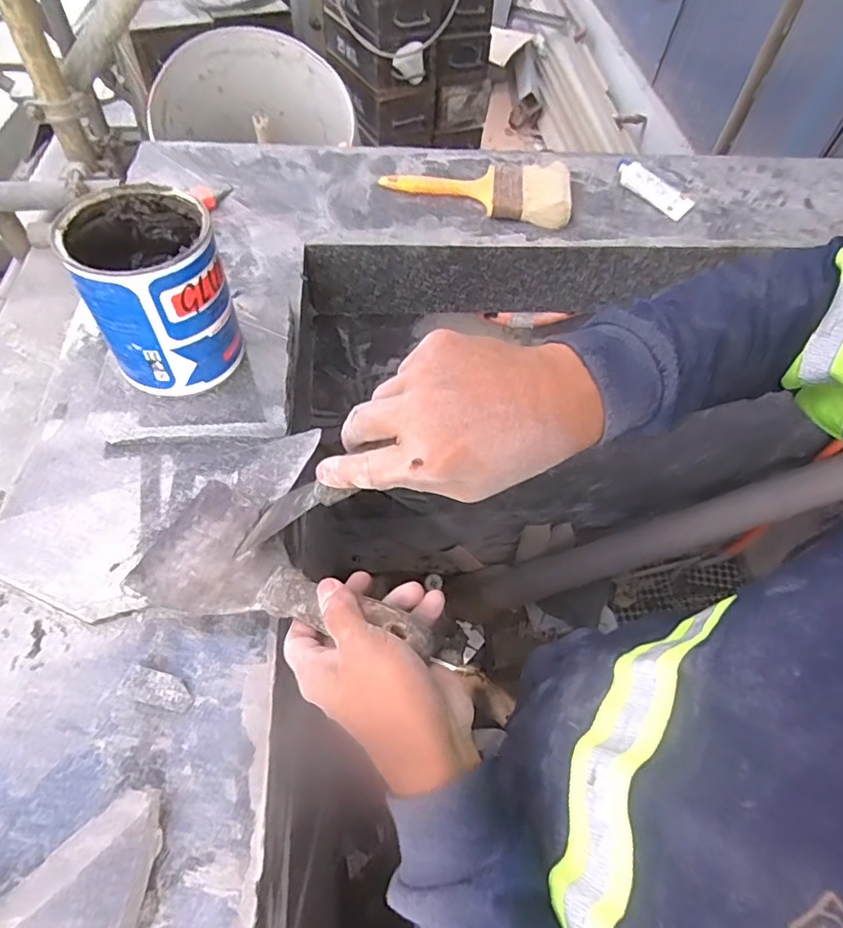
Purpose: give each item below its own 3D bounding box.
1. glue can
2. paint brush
[{"bbox_3d":[-0.201,-0.130,0.418,0.093,0.118,0.101,2,56,-3],"label":"glue can"},{"bbox_3d":[0.070,-0.340,0.665,0.225,0.028,0.102,8,56,0],"label":"paint brush"}]

